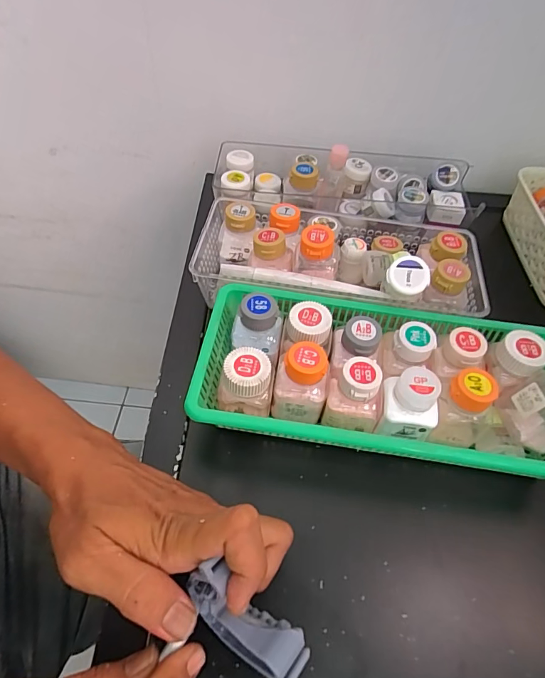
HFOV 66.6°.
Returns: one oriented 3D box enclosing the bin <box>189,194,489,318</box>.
[{"bbox_3d":[0.064,-0.082,0.399,0.269,0.067,0.127,11,54,4],"label":"bin"}]

